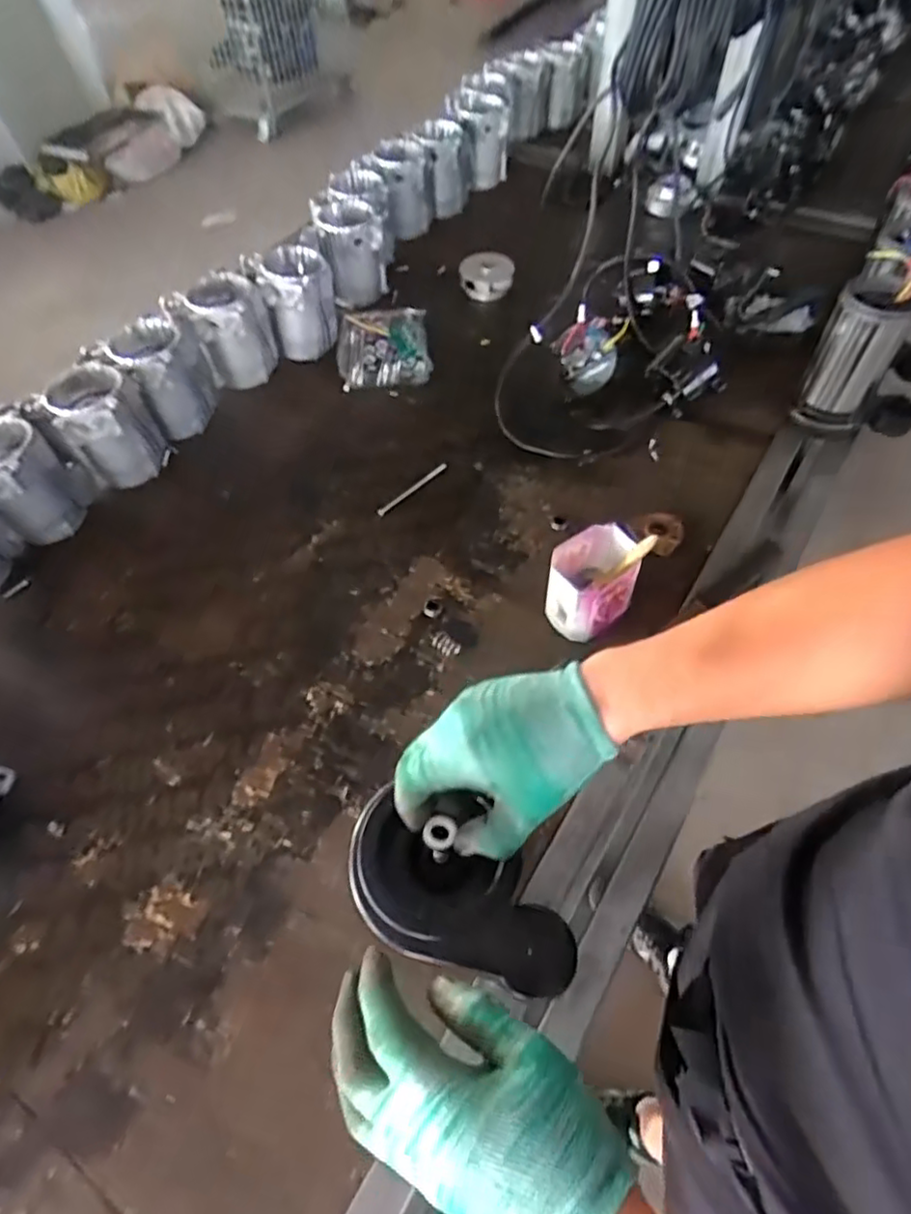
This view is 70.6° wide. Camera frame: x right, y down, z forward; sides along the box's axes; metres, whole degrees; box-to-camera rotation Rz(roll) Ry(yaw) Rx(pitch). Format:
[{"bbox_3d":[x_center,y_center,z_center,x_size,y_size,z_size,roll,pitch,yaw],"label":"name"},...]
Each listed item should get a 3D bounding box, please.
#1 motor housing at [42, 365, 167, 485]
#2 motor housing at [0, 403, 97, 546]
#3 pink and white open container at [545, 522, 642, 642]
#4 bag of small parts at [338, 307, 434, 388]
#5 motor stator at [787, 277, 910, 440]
[{"bbox_3d":[-0.471,-0.247,0.882,0.112,0.132,0.101,-20,58,-12],"label":"motor housing"},{"bbox_3d":[-0.553,-0.164,0.826,0.112,0.129,0.129,36,64,22],"label":"motor housing"},{"bbox_3d":[0.152,-0.022,0.729,0.089,0.119,0.100,18,58,12],"label":"pink and white open container"},{"bbox_3d":[-0.119,-0.435,1.060,0.147,0.049,0.179,-6,56,-3],"label":"bag of small parts"},{"bbox_3d":[0.536,-0.329,0.878,0.098,0.195,0.111,25,60,18],"label":"motor stator"}]

